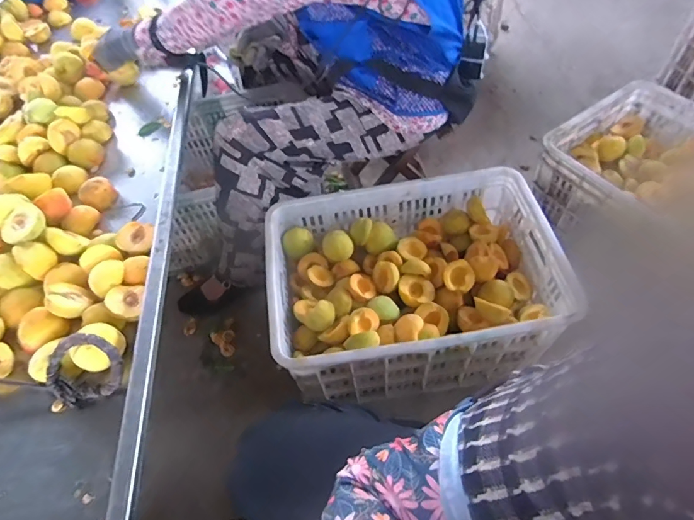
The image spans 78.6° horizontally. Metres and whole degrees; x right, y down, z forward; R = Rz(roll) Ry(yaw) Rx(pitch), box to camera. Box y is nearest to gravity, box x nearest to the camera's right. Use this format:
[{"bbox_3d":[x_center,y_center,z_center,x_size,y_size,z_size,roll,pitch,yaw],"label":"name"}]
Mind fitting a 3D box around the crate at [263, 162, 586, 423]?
[{"bbox_3d":[0.130,0.085,0.908,0.549,0.324,0.370,-10,54,-3],"label":"crate"}]

